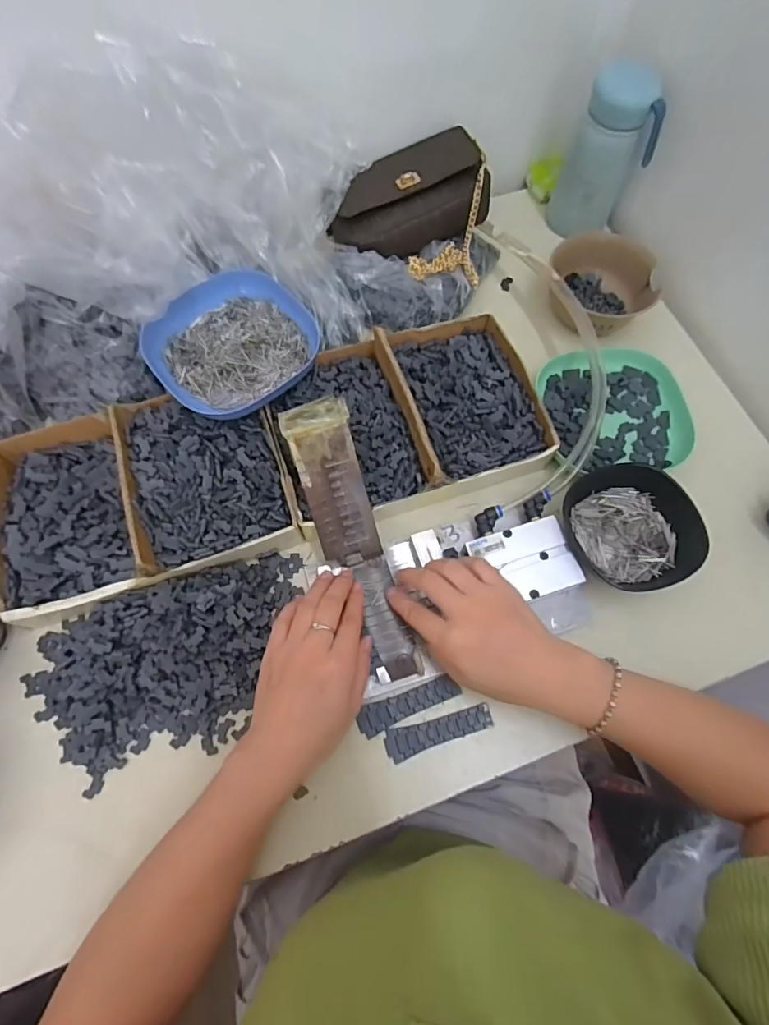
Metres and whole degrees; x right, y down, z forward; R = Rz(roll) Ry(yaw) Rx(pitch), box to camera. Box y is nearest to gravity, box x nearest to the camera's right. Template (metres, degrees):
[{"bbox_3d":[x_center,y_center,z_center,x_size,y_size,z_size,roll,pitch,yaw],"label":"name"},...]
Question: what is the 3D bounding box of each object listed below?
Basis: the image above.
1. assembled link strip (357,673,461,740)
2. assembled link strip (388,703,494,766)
[{"bbox_3d":[0.020,0.155,0.392,0.084,0.004,0.022,-22,70,-9],"label":"assembled link strip"},{"bbox_3d":[0.044,0.175,0.383,0.086,0.004,0.024,-12,69,-5],"label":"assembled link strip"}]

